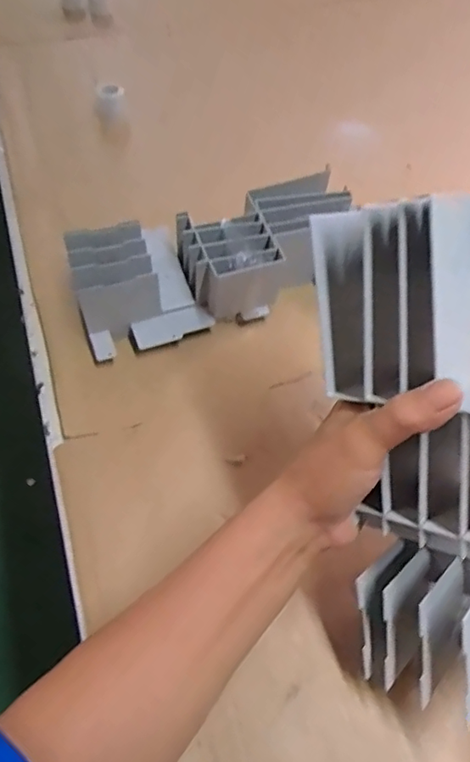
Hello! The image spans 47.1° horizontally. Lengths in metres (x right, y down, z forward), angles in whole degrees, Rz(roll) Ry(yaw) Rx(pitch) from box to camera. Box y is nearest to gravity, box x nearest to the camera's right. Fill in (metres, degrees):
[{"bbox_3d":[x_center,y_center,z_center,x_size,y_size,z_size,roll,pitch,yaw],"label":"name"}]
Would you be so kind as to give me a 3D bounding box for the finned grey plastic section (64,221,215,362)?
[{"bbox_3d":[-0.109,-0.116,0.582,0.129,0.098,0.144,-17,56,-12],"label":"finned grey plastic section"}]

